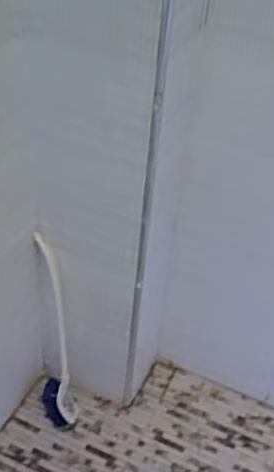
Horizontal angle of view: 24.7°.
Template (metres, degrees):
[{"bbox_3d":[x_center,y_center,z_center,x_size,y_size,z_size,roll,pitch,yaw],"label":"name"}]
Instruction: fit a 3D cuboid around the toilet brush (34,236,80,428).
[{"bbox_3d":[-0.172,0.233,1.358,0.080,0.448,0.162,0,42,-7],"label":"toilet brush"}]

